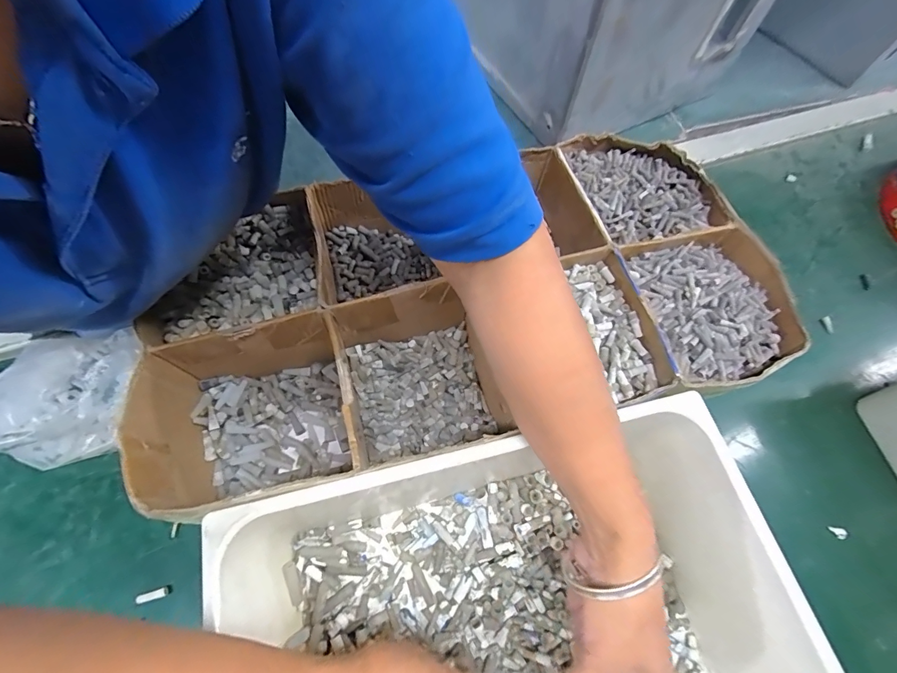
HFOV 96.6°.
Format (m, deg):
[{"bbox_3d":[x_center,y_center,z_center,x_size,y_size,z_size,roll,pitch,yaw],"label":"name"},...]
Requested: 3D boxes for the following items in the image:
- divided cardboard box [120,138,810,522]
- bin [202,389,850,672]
[{"bbox_3d":[0.015,-0.024,0.384,0.513,0.123,0.256,-12,67,-8],"label":"divided cardboard box"},{"bbox_3d":[0.048,0.231,0.273,0.349,0.117,0.291,-12,67,-8],"label":"bin"}]

